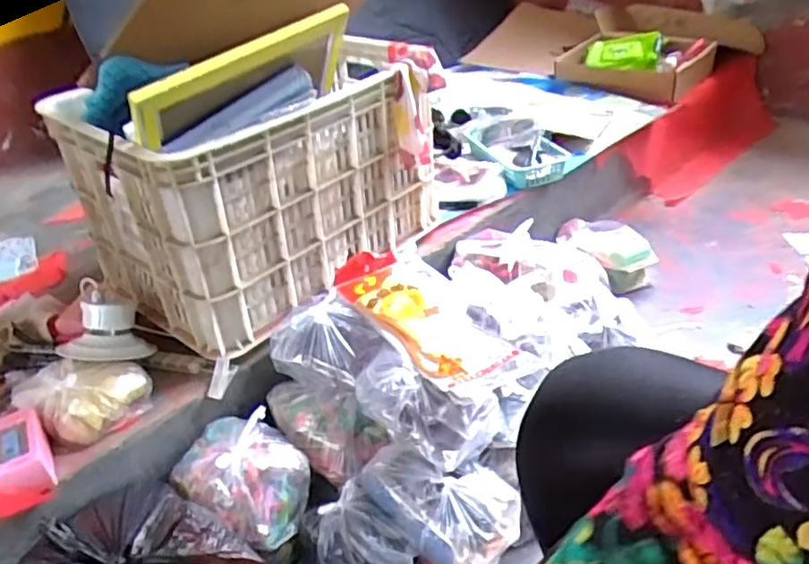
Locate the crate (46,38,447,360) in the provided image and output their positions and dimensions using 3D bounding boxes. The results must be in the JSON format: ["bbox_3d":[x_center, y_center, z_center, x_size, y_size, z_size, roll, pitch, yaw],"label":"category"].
[{"bbox_3d":[-0.189,-0.155,1.021,0.322,0.308,0.531,21,38,40],"label":"crate"}]

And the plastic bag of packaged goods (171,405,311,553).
[{"bbox_3d":[-0.202,0.236,0.809,0.180,0.086,0.129,17,35,36],"label":"plastic bag of packaged goods"}]

